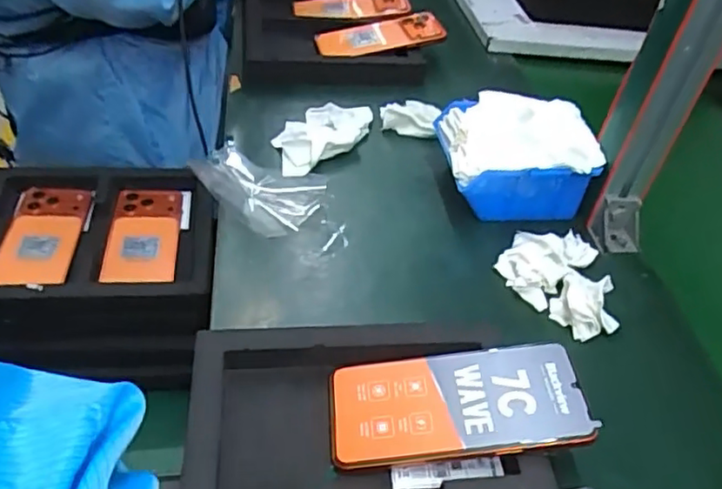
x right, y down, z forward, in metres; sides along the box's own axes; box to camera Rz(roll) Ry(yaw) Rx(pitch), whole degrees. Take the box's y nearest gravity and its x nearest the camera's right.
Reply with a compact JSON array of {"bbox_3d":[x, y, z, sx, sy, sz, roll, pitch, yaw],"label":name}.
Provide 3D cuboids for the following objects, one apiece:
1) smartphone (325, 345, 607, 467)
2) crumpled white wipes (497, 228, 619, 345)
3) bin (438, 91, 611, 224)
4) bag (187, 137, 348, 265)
[{"bbox_3d":[0.061,0.104,0.410,0.161,0.005,0.076,-8,45,2],"label":"smartphone"},{"bbox_3d":[0.178,0.023,0.541,0.085,0.027,0.110,-29,55,-35],"label":"crumpled white wipes"},{"bbox_3d":[0.151,-0.082,0.622,0.147,0.076,0.111,6,43,-4],"label":"bin"},{"bbox_3d":[-0.085,-0.048,0.595,0.167,0.022,0.101,24,44,14],"label":"bag"}]

